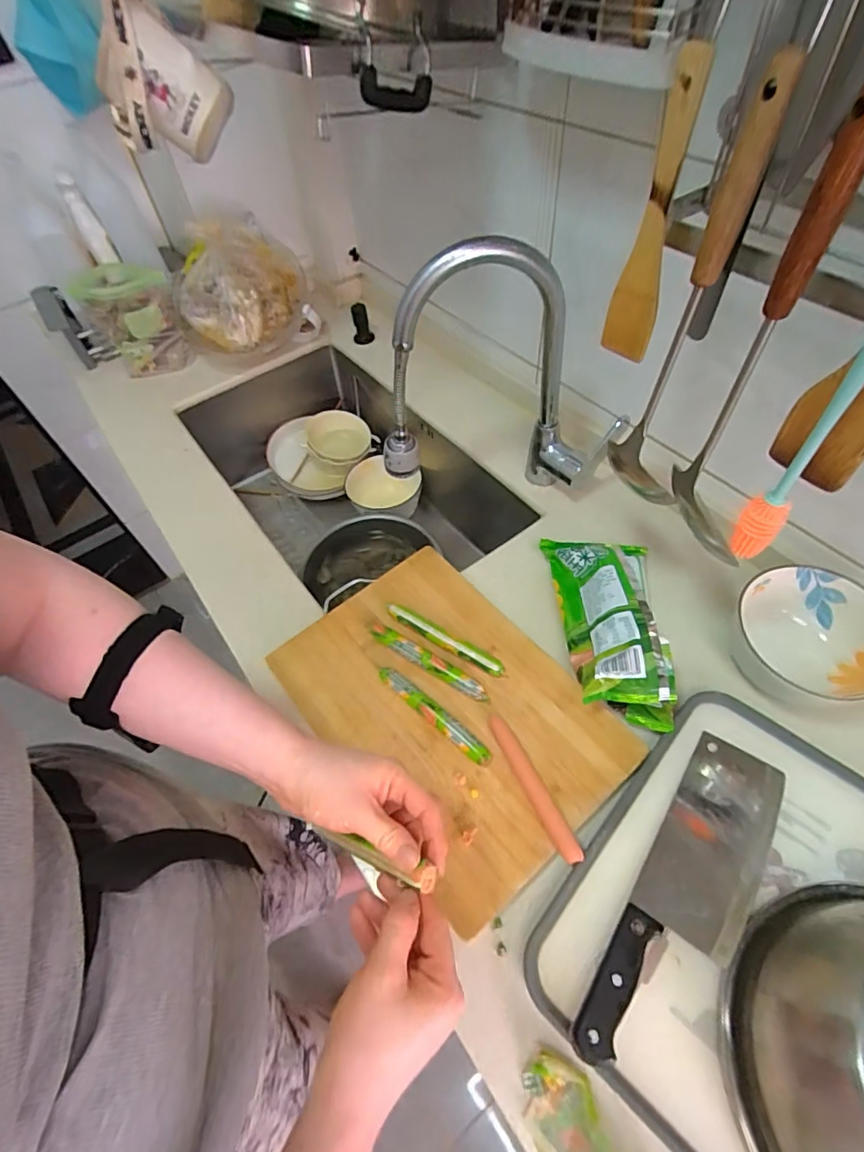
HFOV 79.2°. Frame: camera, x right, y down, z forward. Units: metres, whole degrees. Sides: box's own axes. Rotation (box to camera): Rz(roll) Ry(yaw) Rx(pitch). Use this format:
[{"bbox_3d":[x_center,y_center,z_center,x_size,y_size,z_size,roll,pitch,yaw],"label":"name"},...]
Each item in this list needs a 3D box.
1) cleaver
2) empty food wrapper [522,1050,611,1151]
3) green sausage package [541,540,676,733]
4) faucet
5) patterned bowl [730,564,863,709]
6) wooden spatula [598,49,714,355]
[{"bbox_3d":[0.224,0.271,0.445,0.083,0.027,0.288,29,62,23],"label":"cleaver"},{"bbox_3d":[0.113,0.413,0.369,0.052,0.026,0.118,-32,58,-16],"label":"empty food wrapper"},{"bbox_3d":[0.197,0.044,0.582,0.122,0.062,0.235,0,55,6],"label":"green sausage package"},{"bbox_3d":[0.066,-0.228,0.640,0.268,0.327,0.065,-1,55,5],"label":"faucet"},{"bbox_3d":[0.402,0.066,0.554,0.131,0.069,0.144,-3,55,4],"label":"patterned bowl"},{"bbox_3d":[0.169,-0.270,0.406,0.015,0.203,0.042,-39,58,-24],"label":"wooden spatula"}]

